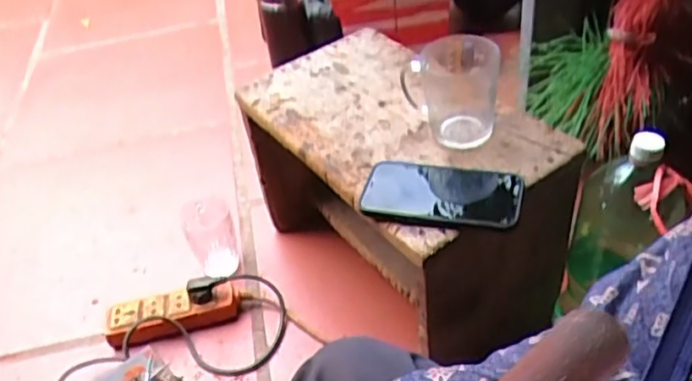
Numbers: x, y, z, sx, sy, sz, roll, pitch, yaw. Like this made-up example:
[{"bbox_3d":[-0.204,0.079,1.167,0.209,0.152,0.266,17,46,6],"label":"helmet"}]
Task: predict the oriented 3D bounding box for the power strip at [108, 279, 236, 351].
[{"bbox_3d":[-0.251,0.182,0.921,0.193,0.057,0.054,-13,41,-6],"label":"power strip"}]

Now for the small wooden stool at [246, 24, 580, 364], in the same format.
[{"bbox_3d":[0.067,0.008,0.846,0.237,0.291,0.388,-28,45,-22],"label":"small wooden stool"}]

